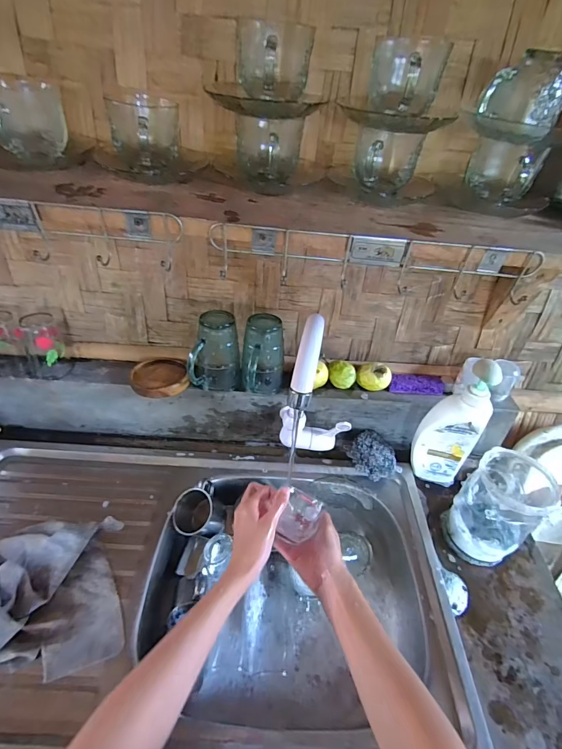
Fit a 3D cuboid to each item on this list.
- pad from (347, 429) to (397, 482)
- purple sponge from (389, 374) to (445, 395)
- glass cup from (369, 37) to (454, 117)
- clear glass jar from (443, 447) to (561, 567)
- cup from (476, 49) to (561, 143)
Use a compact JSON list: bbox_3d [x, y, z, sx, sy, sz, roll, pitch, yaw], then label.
[{"bbox_3d":[0.165,0.149,0.661,0.080,0.044,0.087,34,48,29],"label":"pad"},{"bbox_3d":[0.245,0.020,0.668,0.097,0.020,0.037,3,41,-3],"label":"purple sponge"},{"bbox_3d":[0.132,-0.314,0.392,0.073,0.062,0.081,11,41,7],"label":"glass cup"},{"bbox_3d":[0.318,0.193,0.541,0.106,0.149,0.099,3,41,-3],"label":"clear glass jar"},{"bbox_3d":[0.256,-0.293,0.390,0.077,0.071,0.064,27,45,23],"label":"cup"}]

